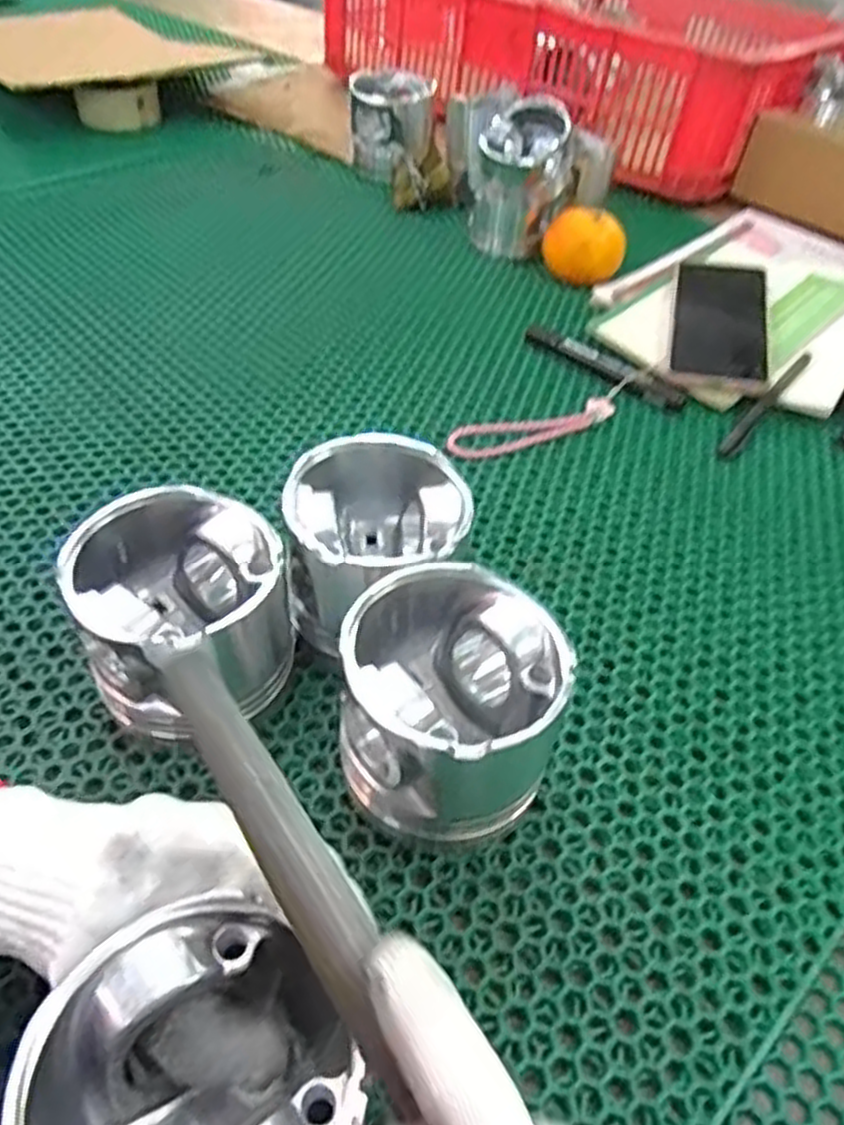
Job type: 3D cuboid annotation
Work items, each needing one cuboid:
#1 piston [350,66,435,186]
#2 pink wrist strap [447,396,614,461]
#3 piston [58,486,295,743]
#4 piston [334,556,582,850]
[{"bbox_3d":[-0.035,-0.487,0.884,0.089,0.090,0.091,6,46,-2],"label":"piston"},{"bbox_3d":[0.083,-0.098,0.573,0.141,0.004,0.037,-17,51,-19],"label":"pink wrist strap"},{"bbox_3d":[-0.111,0.027,0.371,0.088,0.082,0.094,2,47,-2],"label":"piston"},{"bbox_3d":[0.012,0.065,0.351,0.089,0.095,0.097,2,47,-2],"label":"piston"}]

